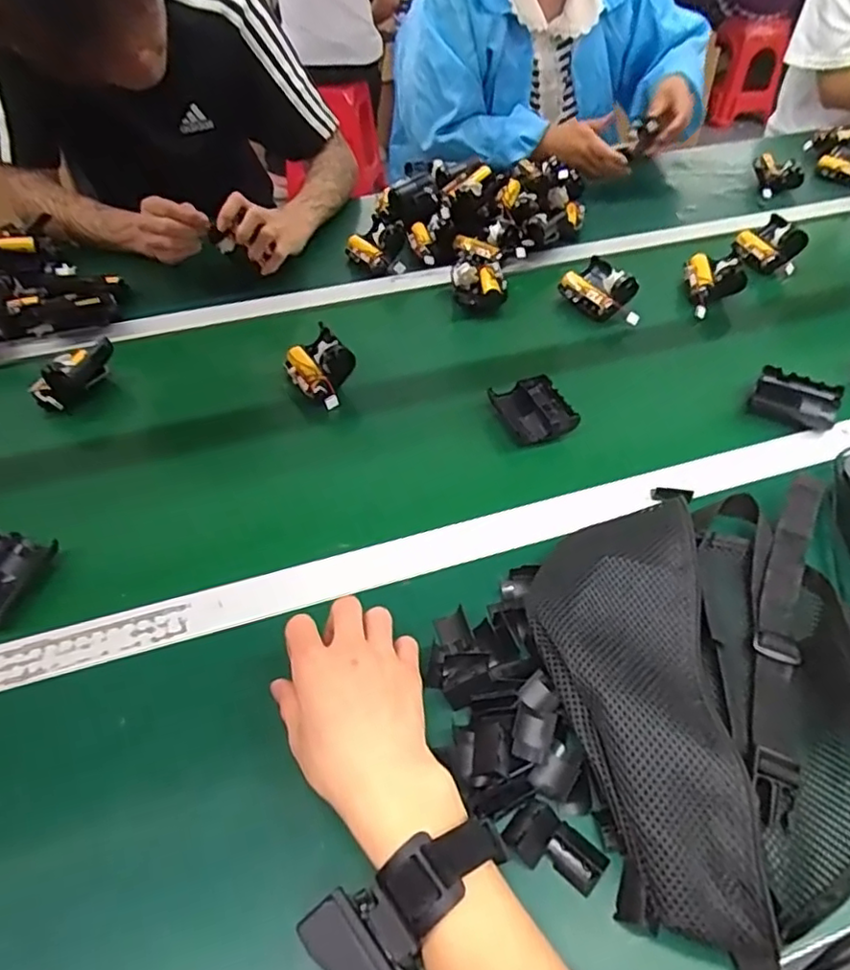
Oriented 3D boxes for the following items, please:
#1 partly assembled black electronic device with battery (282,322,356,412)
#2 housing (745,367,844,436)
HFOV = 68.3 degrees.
[{"bbox_3d":[-0.114,-0.123,0.677,0.058,0.063,0.074,-29,52,-24],"label":"partly assembled black electronic device with battery"},{"bbox_3d":[0.376,-0.087,0.636,0.076,0.026,0.062,26,52,23],"label":"housing"}]

